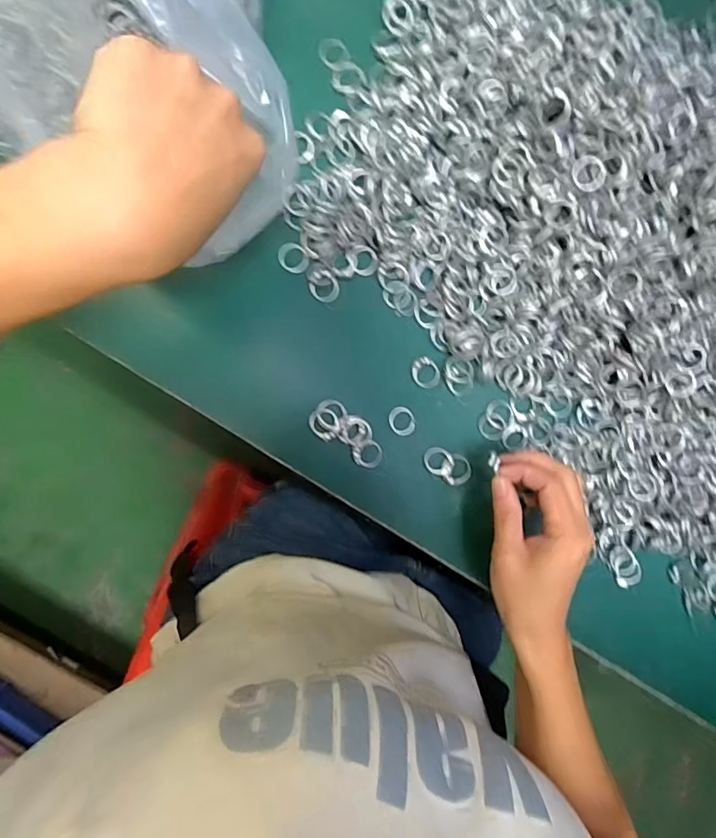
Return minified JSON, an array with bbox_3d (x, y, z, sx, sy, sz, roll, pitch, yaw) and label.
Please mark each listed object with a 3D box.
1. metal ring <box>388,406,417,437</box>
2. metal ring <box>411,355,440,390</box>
[{"bbox_3d":[0.035,0.002,0.378,0.020,0.005,0.023,-25,95,-6],"label":"metal ring"},{"bbox_3d":[0.053,-0.036,0.378,0.021,0.004,0.025,-37,96,-5],"label":"metal ring"}]

